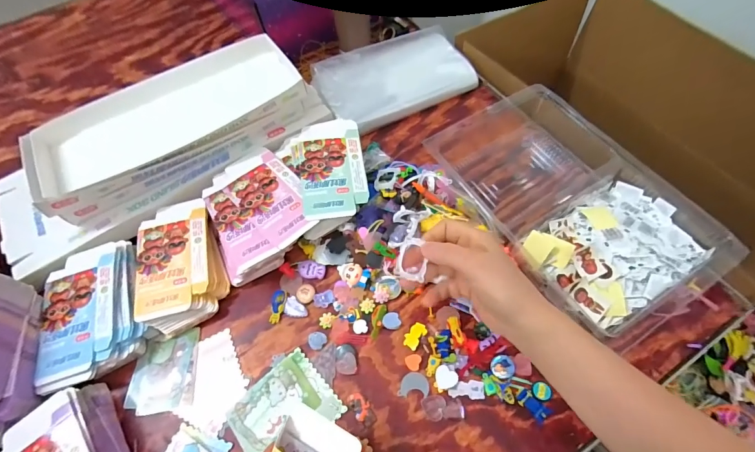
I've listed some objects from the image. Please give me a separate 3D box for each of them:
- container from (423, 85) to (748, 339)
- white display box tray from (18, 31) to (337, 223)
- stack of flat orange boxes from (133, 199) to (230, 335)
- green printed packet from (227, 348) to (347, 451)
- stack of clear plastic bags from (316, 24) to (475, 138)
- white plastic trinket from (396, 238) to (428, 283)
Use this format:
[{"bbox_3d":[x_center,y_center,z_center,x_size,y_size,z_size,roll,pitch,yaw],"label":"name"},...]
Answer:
[{"bbox_3d":[0.232,-0.040,0.484,0.204,0.063,0.346,-25,61,-10],"label":"container"},{"bbox_3d":[-0.264,-0.143,0.518,0.370,0.078,0.172,-26,61,-10],"label":"white display box tray"},{"bbox_3d":[-0.245,0.050,0.467,0.098,0.047,0.149,-19,60,-7],"label":"stack of flat orange boxes"},{"bbox_3d":[-0.100,0.195,0.394,0.100,0.007,0.084,-39,64,-17],"label":"green printed packet"},{"bbox_3d":[0.027,-0.250,0.623,0.247,0.041,0.163,-27,62,-11],"label":"stack of clear plastic bags"},{"bbox_3d":[0.036,0.034,0.373,0.030,0.004,0.042,11,97,22],"label":"white plastic trinket"}]

